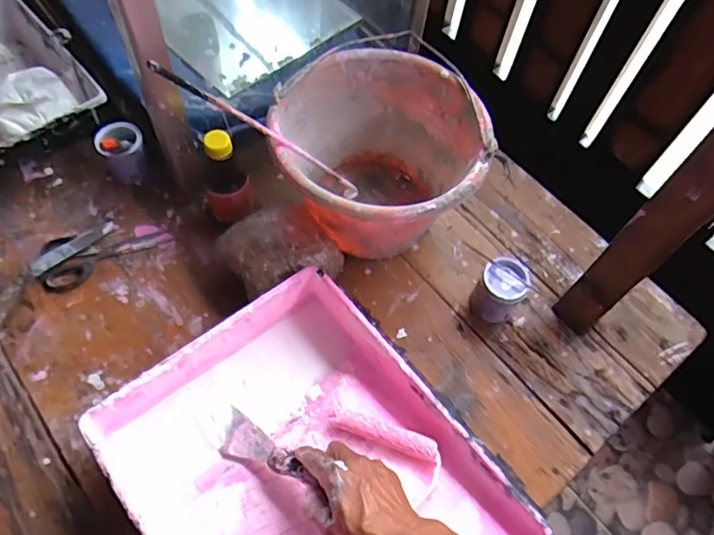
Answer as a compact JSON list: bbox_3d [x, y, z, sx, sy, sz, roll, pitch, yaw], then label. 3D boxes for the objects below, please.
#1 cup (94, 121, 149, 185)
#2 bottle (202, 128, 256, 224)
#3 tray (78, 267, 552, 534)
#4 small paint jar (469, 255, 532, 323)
[{"bbox_3d":[-0.310,-0.154,0.734,0.055,0.063,0.056,2,64,-4],"label":"cup"},{"bbox_3d":[-0.158,-0.109,0.665,0.057,0.135,0.053,-13,62,-11],"label":"bottle"},{"bbox_3d":[-0.044,0.203,0.524,0.278,0.069,0.348,-35,68,-20],"label":"tray"},{"bbox_3d":[0.170,0.026,0.654,0.053,0.068,0.052,2,64,-4],"label":"small paint jar"}]

